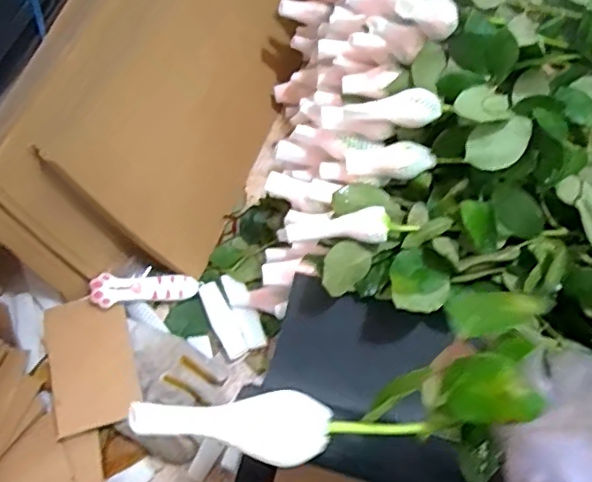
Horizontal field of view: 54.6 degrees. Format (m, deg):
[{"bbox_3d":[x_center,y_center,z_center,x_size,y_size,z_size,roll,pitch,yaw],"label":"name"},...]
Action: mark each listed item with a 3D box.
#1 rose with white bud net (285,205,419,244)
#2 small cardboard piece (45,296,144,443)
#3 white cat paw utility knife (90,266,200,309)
[{"bbox_3d":[0.047,-0.012,0.528,0.116,0.027,0.032,0,62,19],"label":"rose with white bud net"},{"bbox_3d":[-0.207,0.122,0.579,0.081,0.011,0.134,-13,63,-14],"label":"small cardboard piece"},{"bbox_3d":[-0.163,0.050,0.625,0.111,0.016,0.035,-1,62,-24],"label":"white cat paw utility knife"}]

